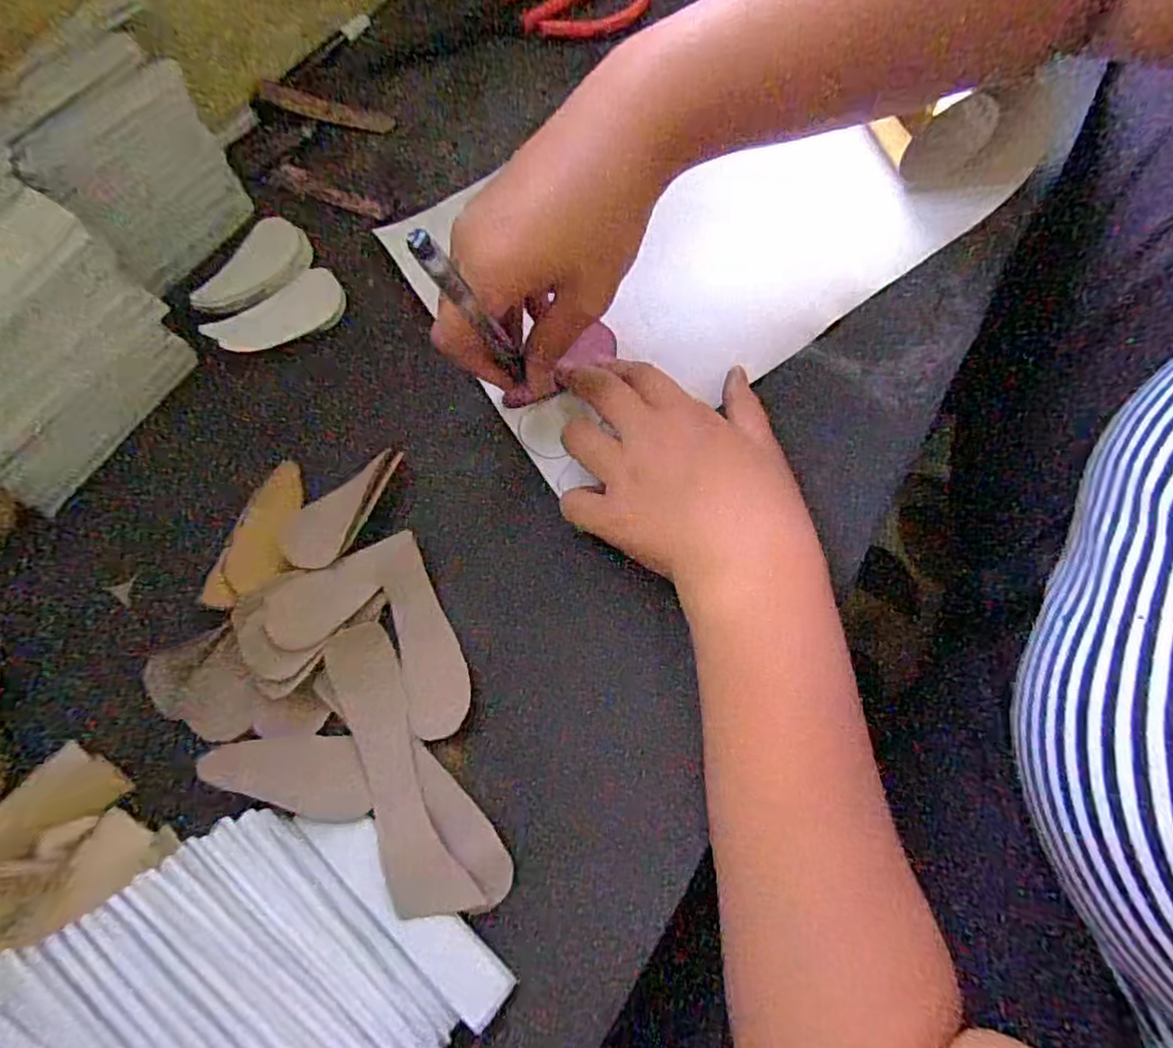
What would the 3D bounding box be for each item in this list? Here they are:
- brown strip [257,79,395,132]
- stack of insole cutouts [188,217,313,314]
[{"bbox_3d":[-0.166,-0.265,0.416,0.082,0.004,0.015,12,82,-8],"label":"brown strip"},{"bbox_3d":[-0.183,-0.142,0.364,0.036,0.010,0.071,27,71,10],"label":"stack of insole cutouts"}]

